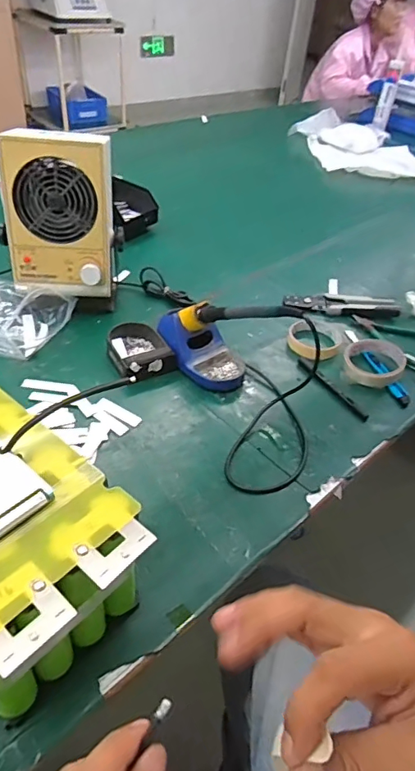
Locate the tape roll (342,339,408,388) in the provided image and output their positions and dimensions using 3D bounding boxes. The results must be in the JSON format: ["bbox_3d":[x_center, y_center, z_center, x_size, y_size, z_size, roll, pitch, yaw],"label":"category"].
[{"bbox_3d":[0.250,-0.035,0.729,0.088,0.026,0.095,3,42,-3],"label":"tape roll"}]

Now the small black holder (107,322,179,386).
[{"bbox_3d":[-0.096,-0.050,0.700,0.082,0.029,0.102,-12,45,-19],"label":"small black holder"}]

